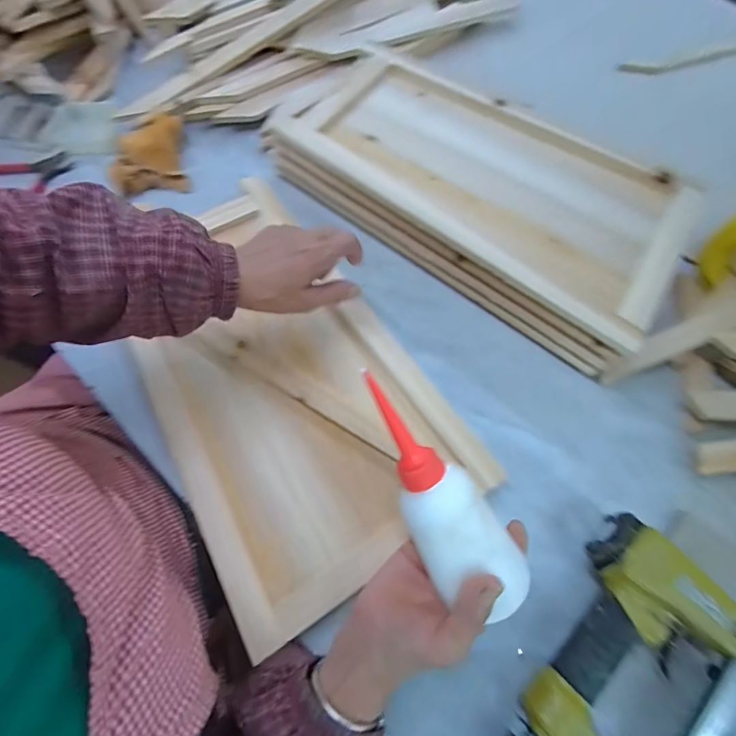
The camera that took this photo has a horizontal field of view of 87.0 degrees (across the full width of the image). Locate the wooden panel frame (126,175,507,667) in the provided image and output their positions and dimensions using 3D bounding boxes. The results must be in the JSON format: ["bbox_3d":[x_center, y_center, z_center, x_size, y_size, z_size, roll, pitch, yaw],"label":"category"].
[{"bbox_3d":[-0.098,0.003,0.395,0.245,0.024,0.417,-31,72,-13],"label":"wooden panel frame"}]

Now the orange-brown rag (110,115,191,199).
[{"bbox_3d":[-0.277,-0.268,0.491,0.086,0.034,0.100,-11,70,-6],"label":"orange-brown rag"}]

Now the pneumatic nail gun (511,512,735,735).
[{"bbox_3d":[0.197,0.252,0.283,0.134,0.049,0.235,36,72,11],"label":"pneumatic nail gun"}]

